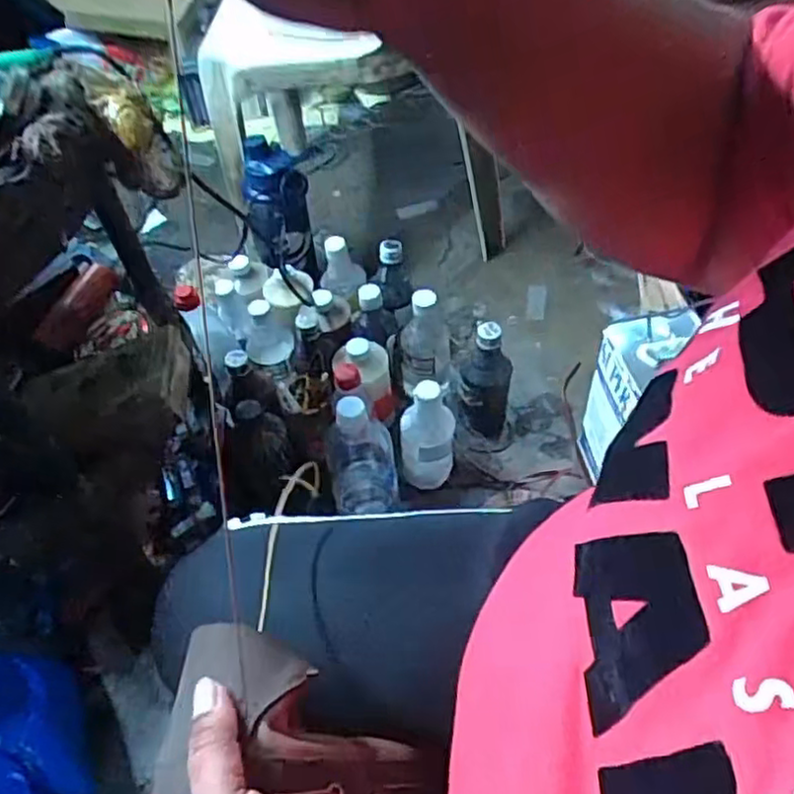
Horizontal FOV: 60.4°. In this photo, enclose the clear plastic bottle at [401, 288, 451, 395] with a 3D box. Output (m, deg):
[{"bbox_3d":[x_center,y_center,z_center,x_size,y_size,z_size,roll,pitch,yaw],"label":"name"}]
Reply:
[{"bbox_3d":[0.040,-0.078,0.962,0.070,0.193,0.079,-1,52,4],"label":"clear plastic bottle"}]

